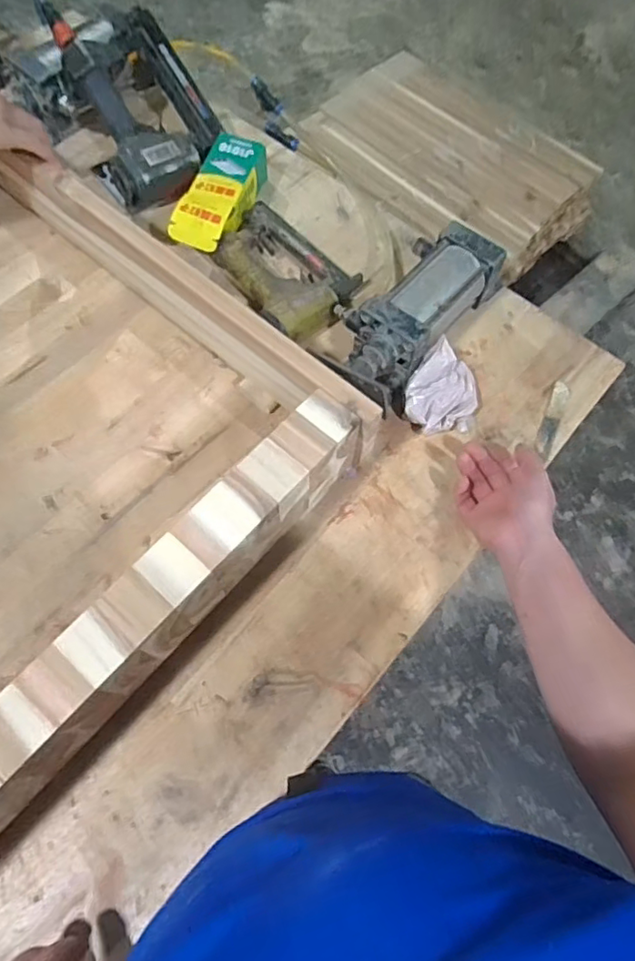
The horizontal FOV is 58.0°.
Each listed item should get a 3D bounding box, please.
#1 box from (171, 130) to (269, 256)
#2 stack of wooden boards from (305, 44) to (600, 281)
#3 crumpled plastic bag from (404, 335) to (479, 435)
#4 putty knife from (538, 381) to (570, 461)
[{"bbox_3d":[-0.122,-0.355,0.724,0.068,0.056,0.175,18,68,6],"label":"box"},{"bbox_3d":[0.329,-0.837,1.534,0.698,0.135,0.521,43,72,15],"label":"stack of wooden boards"},{"bbox_3d":[0.138,-0.093,0.627,0.085,0.019,0.090,-42,89,-6],"label":"crumpled plastic bag"},{"bbox_3d":[0.266,-0.072,0.648,0.019,0.010,0.097,23,68,8],"label":"putty knife"}]

